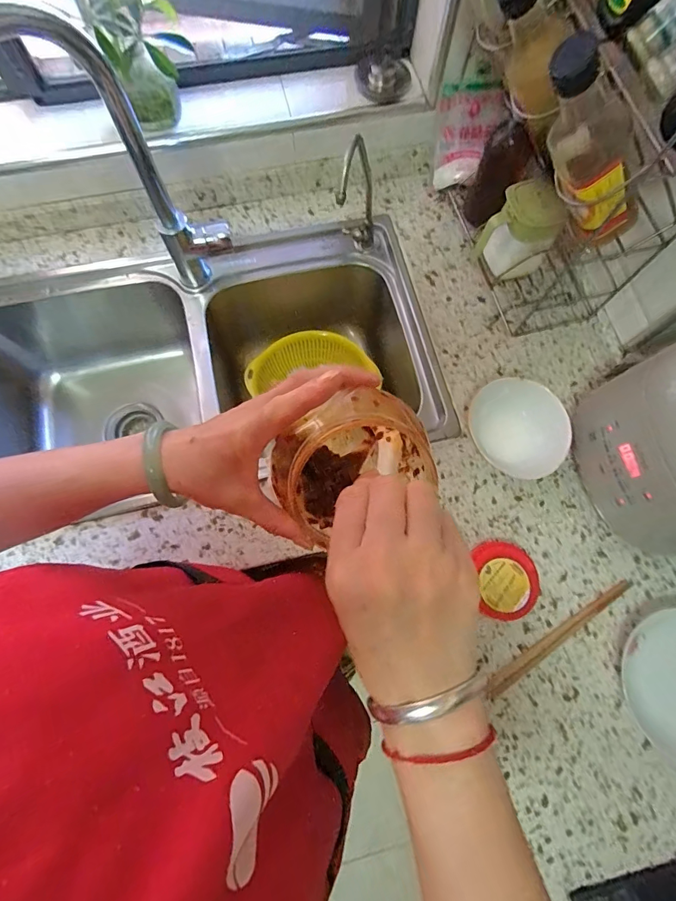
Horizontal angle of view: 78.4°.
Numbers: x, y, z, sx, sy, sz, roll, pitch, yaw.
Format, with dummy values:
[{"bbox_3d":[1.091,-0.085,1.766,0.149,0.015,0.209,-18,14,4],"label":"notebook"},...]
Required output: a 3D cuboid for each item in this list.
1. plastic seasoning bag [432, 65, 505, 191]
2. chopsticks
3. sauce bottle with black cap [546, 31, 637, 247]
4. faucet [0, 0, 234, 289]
[{"bbox_3d":[0.194,-0.474,0.619,0.092,0.132,0.033,-8,46,1],"label":"plastic seasoning bag"},{"bbox_3d":[0.285,0.234,0.526,0.238,0.010,0.019,-30,77,-9],"label":"chopsticks"},{"bbox_3d":[0.247,-0.275,0.399,0.064,0.259,0.066,-19,72,36],"label":"sauce bottle with black cap"},{"bbox_3d":[-0.263,-0.288,0.480,0.239,0.354,0.064,-36,80,-10],"label":"faucet"}]

